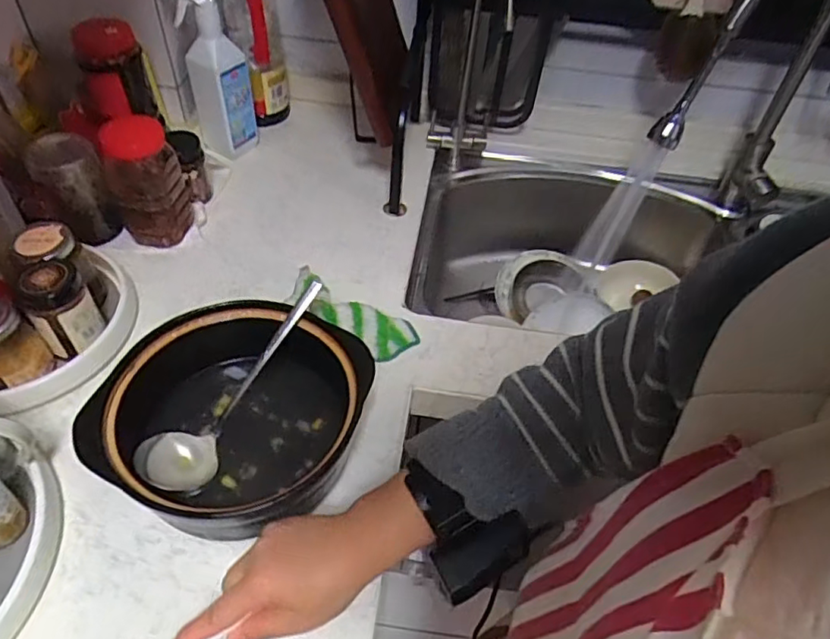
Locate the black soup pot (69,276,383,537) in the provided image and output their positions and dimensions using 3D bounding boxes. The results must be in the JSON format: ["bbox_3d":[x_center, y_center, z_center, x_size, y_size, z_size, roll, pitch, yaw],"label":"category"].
[{"bbox_3d":[-0.163,0.095,0.563,0.246,0.103,0.207,-22,53,-22],"label":"black soup pot"}]

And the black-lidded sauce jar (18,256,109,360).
[{"bbox_3d":[-0.368,-0.007,0.630,0.062,0.107,0.060,2,48,-2],"label":"black-lidded sauce jar"}]

